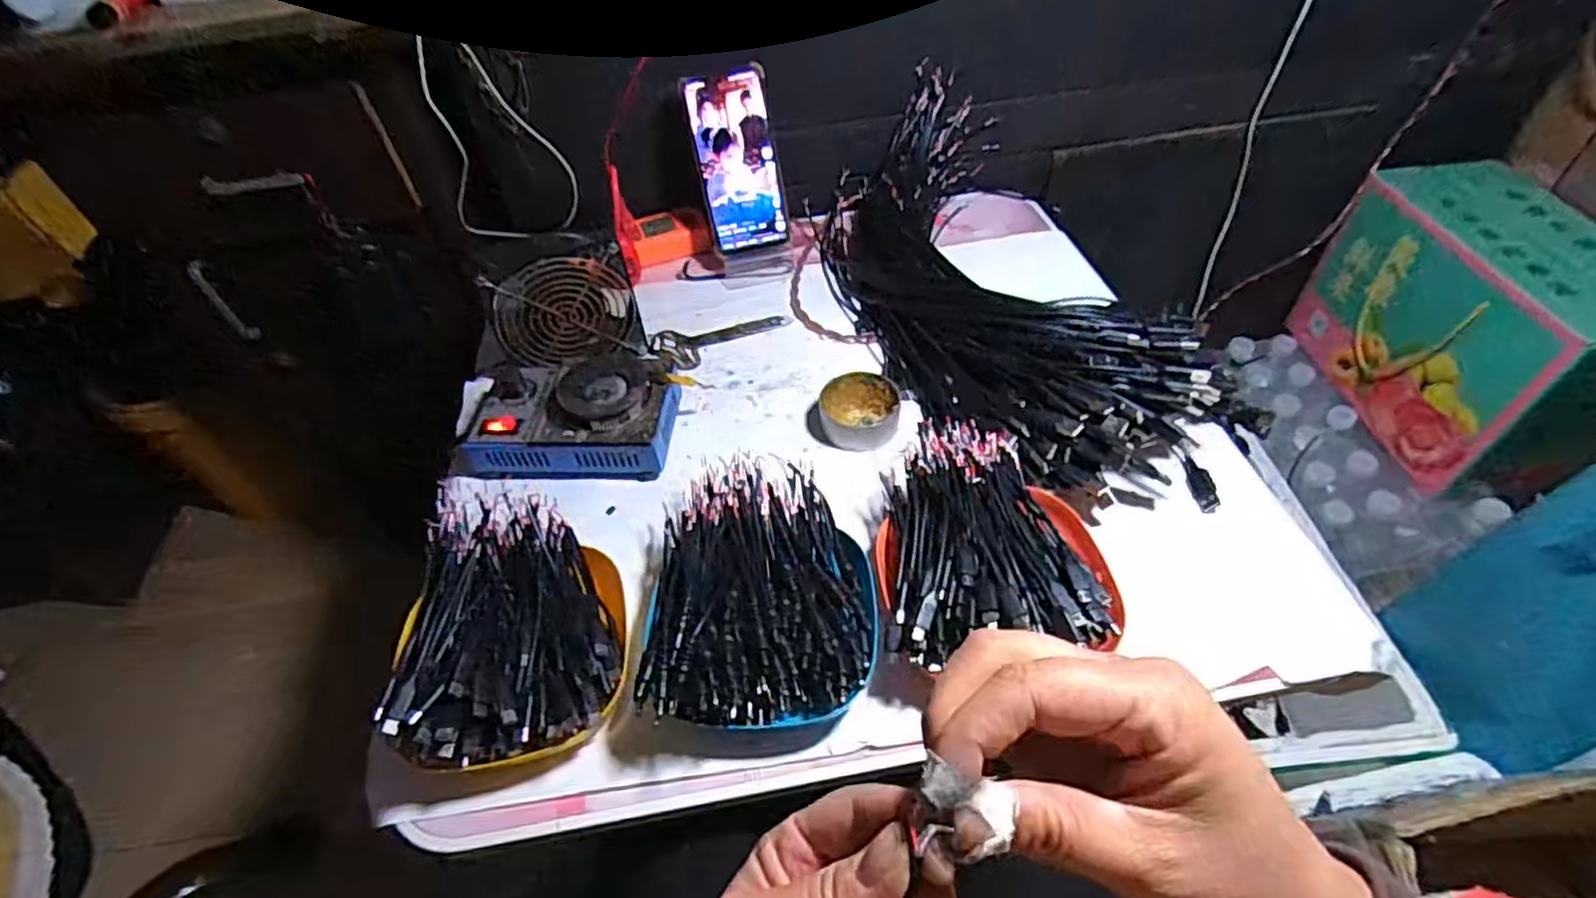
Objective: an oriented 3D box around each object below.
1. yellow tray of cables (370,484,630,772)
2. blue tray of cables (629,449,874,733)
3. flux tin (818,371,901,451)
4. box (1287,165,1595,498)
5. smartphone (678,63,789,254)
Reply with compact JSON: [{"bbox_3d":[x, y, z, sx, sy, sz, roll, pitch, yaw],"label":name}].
[{"bbox_3d":[-0.175,0.102,0.446,0.129,0.056,0.179,-10,49,-4],"label":"yellow tray of cables"},{"bbox_3d":[-0.021,0.081,0.446,0.130,0.061,0.177,-2,49,3],"label":"blue tray of cables"},{"bbox_3d":[0.050,-0.032,0.575,0.062,0.027,0.058,-2,49,3],"label":"flux tin"},{"bbox_3d":[0.784,-0.148,0.837,0.153,0.237,0.321,-6,49,-1],"label":"box"},{"bbox_3d":[-0.058,-0.274,0.686,0.075,0.160,0.007,-9,25,3],"label":"smartphone"}]

